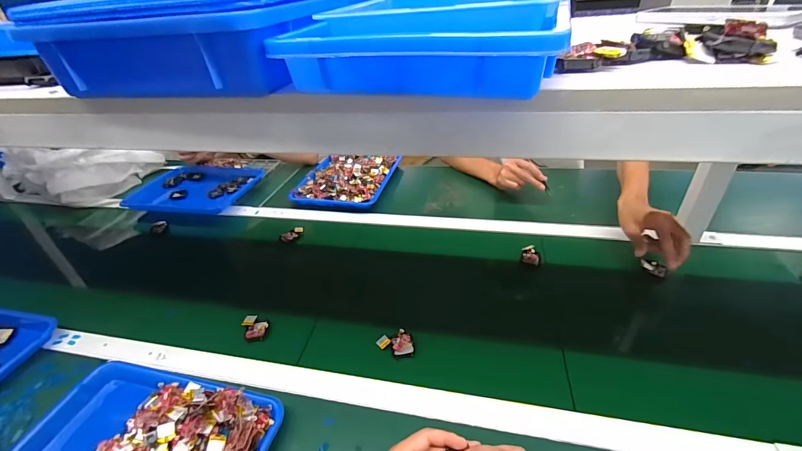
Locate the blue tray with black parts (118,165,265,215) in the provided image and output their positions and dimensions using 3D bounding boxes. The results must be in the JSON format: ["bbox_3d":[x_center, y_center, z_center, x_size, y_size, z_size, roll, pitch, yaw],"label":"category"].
[{"bbox_3d":[-0.590,-0.114,1.050,0.329,0.034,0.266,6,37,15],"label":"blue tray with black parts"}]

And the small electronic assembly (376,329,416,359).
[{"bbox_3d":[-0.009,0.194,0.588,0.058,0.019,0.041,-5,35,1],"label":"small electronic assembly"}]

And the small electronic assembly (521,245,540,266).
[{"bbox_3d":[0.267,0.060,0.743,0.035,0.016,0.046,4,36,14],"label":"small electronic assembly"}]

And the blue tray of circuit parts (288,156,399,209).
[{"bbox_3d":[-0.153,-0.143,1.060,0.247,0.036,0.283,4,36,13],"label":"blue tray of circuit parts"}]

